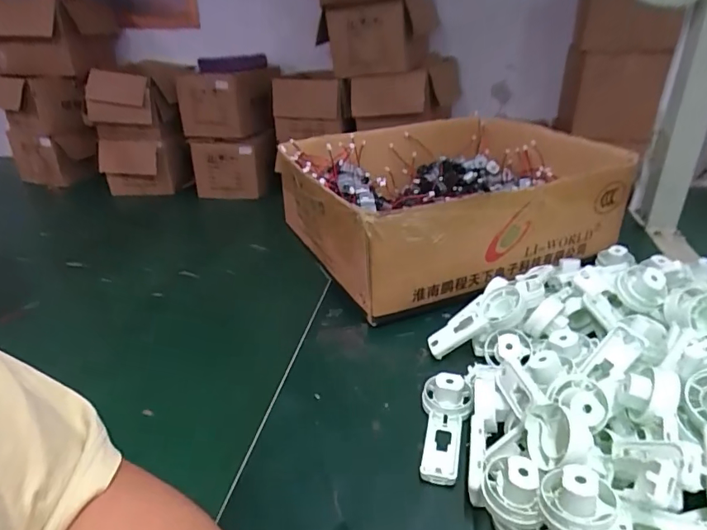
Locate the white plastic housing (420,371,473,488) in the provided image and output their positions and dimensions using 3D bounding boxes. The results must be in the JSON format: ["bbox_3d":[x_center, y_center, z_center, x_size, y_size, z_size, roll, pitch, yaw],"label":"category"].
[{"bbox_3d":[0.069,0.117,0.362,0.037,0.027,0.087,4,28,9],"label":"white plastic housing"}]

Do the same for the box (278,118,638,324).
[{"bbox_3d":[0.112,-0.090,0.647,0.375,0.126,0.344,-11,29,-18],"label":"box"}]

